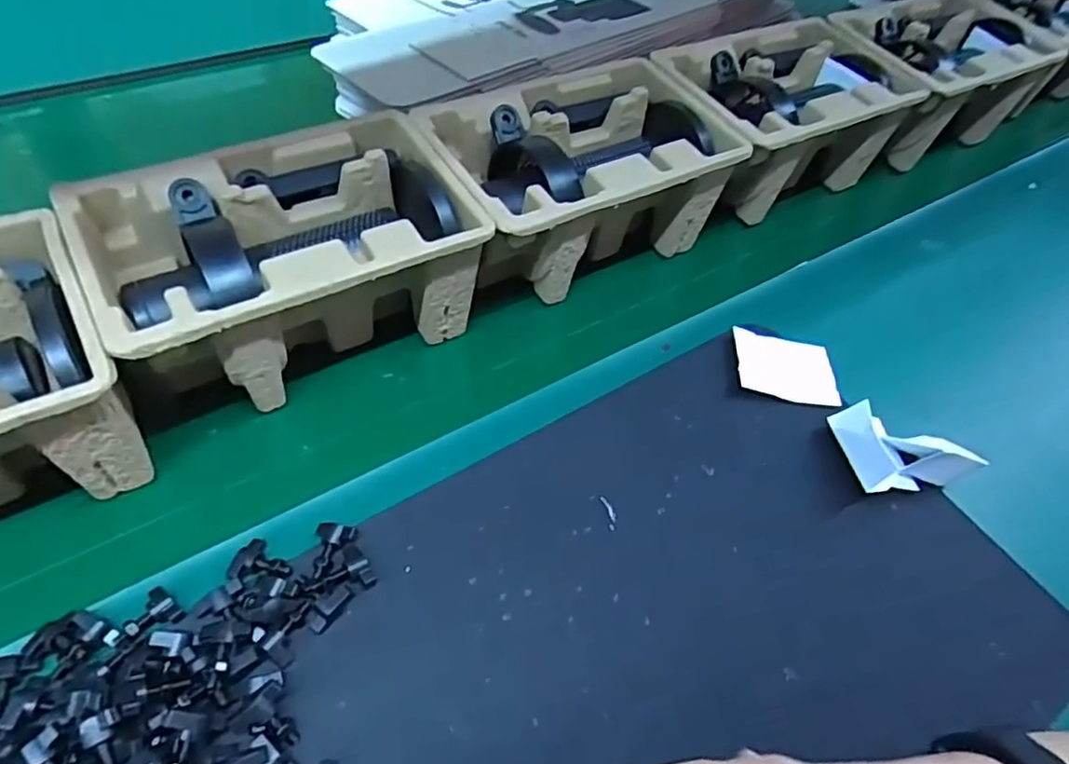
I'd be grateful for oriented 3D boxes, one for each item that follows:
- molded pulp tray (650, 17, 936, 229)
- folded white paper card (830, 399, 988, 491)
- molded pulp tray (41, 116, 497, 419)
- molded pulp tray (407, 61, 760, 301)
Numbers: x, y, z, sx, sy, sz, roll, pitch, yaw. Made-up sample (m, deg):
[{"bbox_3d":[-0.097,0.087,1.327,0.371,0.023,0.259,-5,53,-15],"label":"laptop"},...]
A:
[{"bbox_3d":[0.222,-0.244,0.617,0.227,0.110,0.151,-25,62,-24],"label":"molded pulp tray"},{"bbox_3d":[0.252,0.041,0.448,0.080,0.040,0.061,-4,55,-12],"label":"folded white paper card"},{"bbox_3d":[-0.158,-0.070,0.446,0.222,0.122,0.144,-25,61,-24],"label":"molded pulp tray"},{"bbox_3d":[0.037,-0.155,0.525,0.222,0.106,0.161,-22,60,-22],"label":"molded pulp tray"}]

